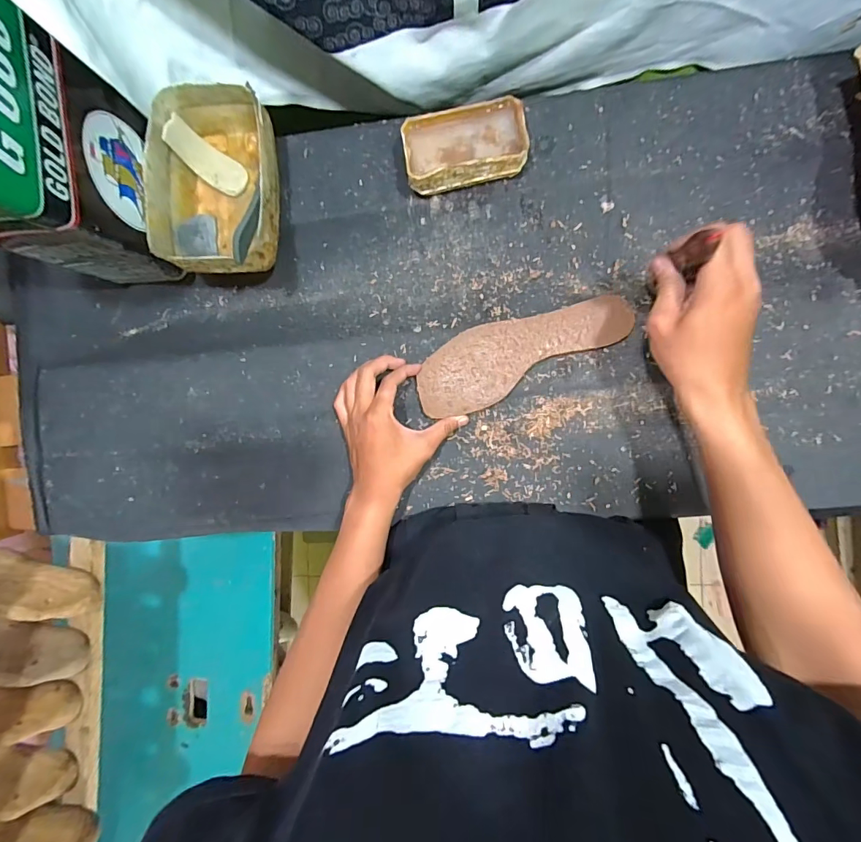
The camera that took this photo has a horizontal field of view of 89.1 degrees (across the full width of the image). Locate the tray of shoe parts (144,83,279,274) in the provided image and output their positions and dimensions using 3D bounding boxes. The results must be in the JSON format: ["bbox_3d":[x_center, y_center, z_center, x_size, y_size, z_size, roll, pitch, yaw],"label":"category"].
[{"bbox_3d":[-0.227,-0.254,0.475,0.125,0.072,0.188,0,90,6],"label":"tray of shoe parts"}]

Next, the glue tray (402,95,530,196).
[{"bbox_3d":[0.037,-0.288,0.466,0.123,0.045,0.074,-8,90,6],"label":"glue tray"}]

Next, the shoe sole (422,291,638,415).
[{"bbox_3d":[0.097,-0.077,0.474,0.236,0.010,0.080,-24,86,6],"label":"shoe sole"}]

